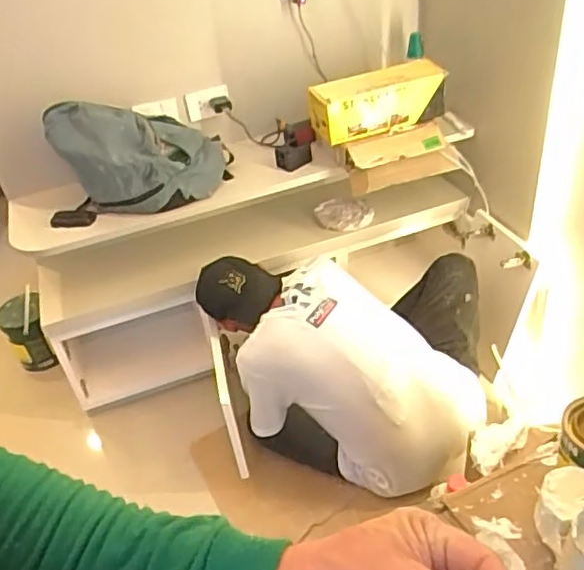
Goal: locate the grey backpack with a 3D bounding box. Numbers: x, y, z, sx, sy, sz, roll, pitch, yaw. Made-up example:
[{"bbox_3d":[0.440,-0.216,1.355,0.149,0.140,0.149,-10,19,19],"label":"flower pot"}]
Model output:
[{"bbox_3d":[-0.386,-0.318,1.503,0.420,0.252,0.213,-2,37,6],"label":"grey backpack"}]

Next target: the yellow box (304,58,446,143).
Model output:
[{"bbox_3d":[0.215,-0.461,1.540,0.330,0.135,0.119,-18,39,-15],"label":"yellow box"}]

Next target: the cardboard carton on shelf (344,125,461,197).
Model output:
[{"bbox_3d":[0.290,-0.321,1.557,0.306,0.133,0.055,-15,38,-11],"label":"cardboard carton on shelf"}]

